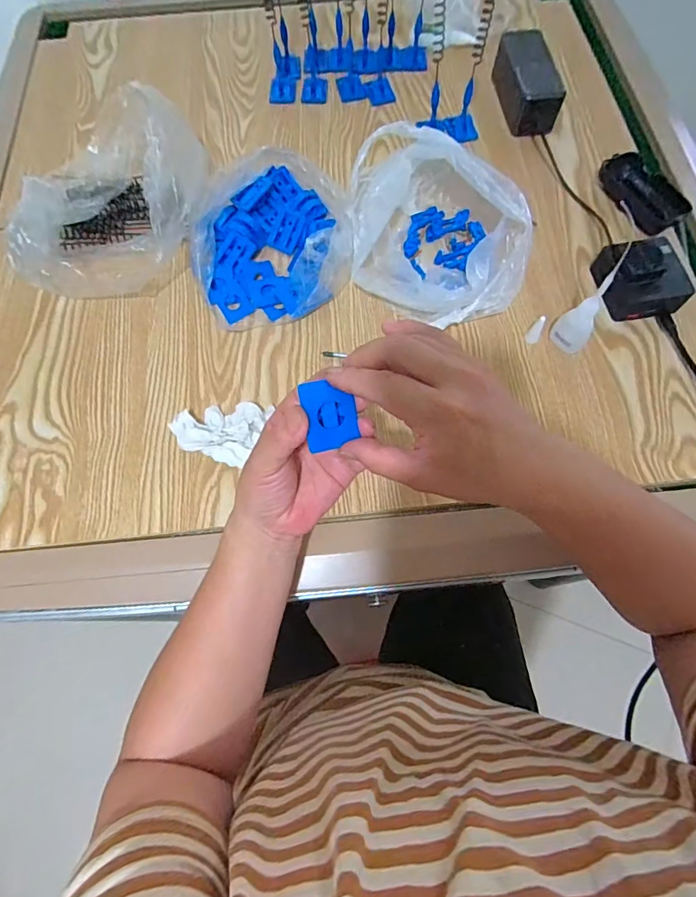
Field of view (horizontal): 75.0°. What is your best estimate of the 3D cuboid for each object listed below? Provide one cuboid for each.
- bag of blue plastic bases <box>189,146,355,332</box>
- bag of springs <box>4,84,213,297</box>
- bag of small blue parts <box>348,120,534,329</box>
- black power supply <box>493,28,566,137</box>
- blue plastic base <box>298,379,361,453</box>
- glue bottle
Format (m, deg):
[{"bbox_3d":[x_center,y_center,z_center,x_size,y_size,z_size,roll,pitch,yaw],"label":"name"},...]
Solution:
[{"bbox_3d":[-0.084,-0.235,0.502,0.167,0.046,0.197,-9,69,-3],"label":"bag of blue plastic bases"},{"bbox_3d":[-0.250,-0.276,0.493,0.192,0.098,0.214,-5,69,-1],"label":"bag of springs"},{"bbox_3d":[0.091,-0.228,0.473,0.165,0.085,0.198,-7,69,-2],"label":"bag of small blue parts"},{"bbox_3d":[0.226,-0.457,0.571,0.058,0.055,0.137,-3,69,0],"label":"black power supply"},{"bbox_3d":[-0.011,-0.022,0.286,0.031,0.005,0.041,-15,93,-14],"label":"blue plastic base"},{"bbox_3d":[0.223,-0.131,0.420,0.033,0.110,0.028,36,74,13],"label":"glue bottle"}]

